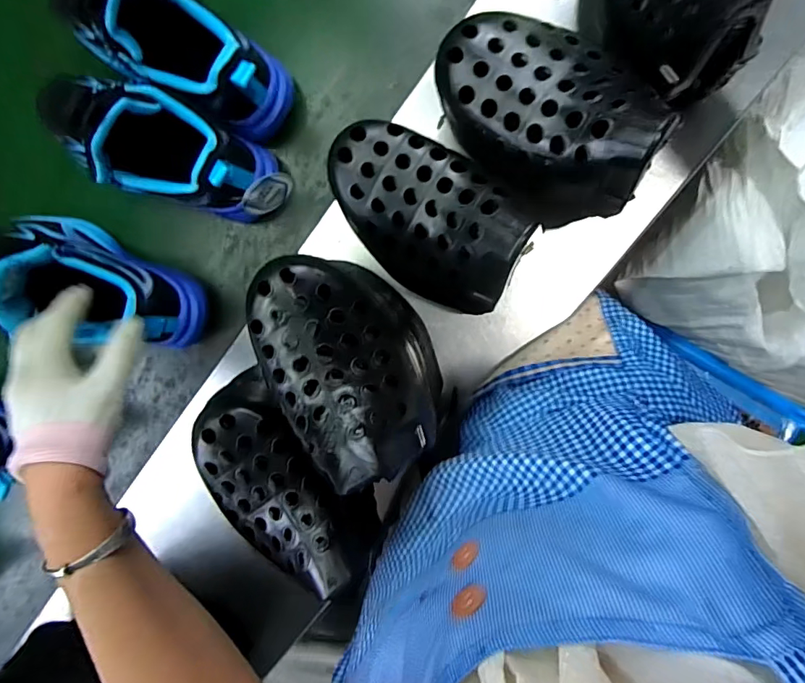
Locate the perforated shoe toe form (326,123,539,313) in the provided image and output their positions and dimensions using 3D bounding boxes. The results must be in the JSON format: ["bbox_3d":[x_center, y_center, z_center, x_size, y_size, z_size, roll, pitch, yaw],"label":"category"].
[{"bbox_3d":[0.015,-0.087,0.317,0.149,0.071,0.084,44,98,-1],"label":"perforated shoe toe form"}]

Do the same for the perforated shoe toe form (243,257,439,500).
[{"bbox_3d":[-0.033,0.012,0.292,0.085,0.091,0.140,-35,93,8],"label":"perforated shoe toe form"}]

